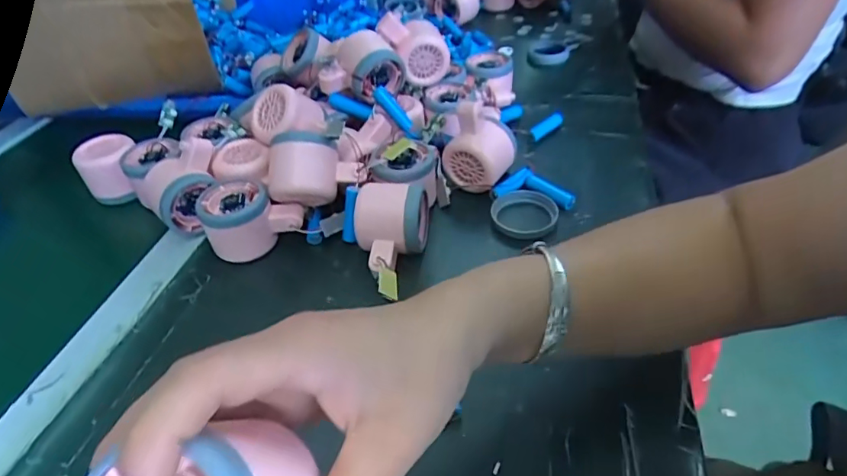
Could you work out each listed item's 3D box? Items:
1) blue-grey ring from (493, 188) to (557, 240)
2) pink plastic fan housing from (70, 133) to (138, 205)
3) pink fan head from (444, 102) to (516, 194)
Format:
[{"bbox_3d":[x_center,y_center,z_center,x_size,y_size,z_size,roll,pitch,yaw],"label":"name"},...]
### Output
[{"bbox_3d":[0.091,-0.020,0.447,0.058,0.015,0.064,-3,42,2],"label":"blue-grey ring"},{"bbox_3d":[-0.318,-0.065,0.507,0.053,0.061,0.058,-8,42,-4],"label":"pink plastic fan housing"},{"bbox_3d":[0.054,-0.085,0.473,0.055,0.081,0.059,23,49,28],"label":"pink fan head"}]

